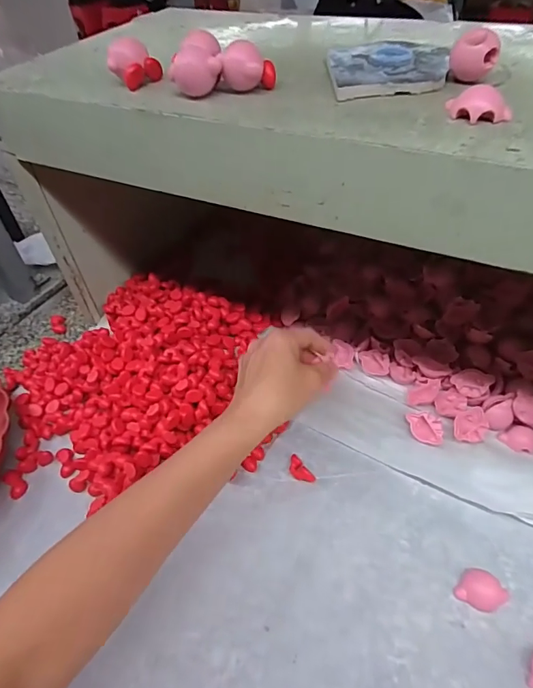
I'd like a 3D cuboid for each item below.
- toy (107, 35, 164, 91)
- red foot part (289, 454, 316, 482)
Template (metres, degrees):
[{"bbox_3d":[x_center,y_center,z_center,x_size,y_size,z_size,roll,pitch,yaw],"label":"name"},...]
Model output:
[{"bbox_3d":[-0.097,-0.208,0.318,0.036,0.026,0.032,-13,48,-8],"label":"toy"},{"bbox_3d":[0.031,0.121,0.410,0.016,0.005,0.031,-29,52,-21],"label":"red foot part"}]

